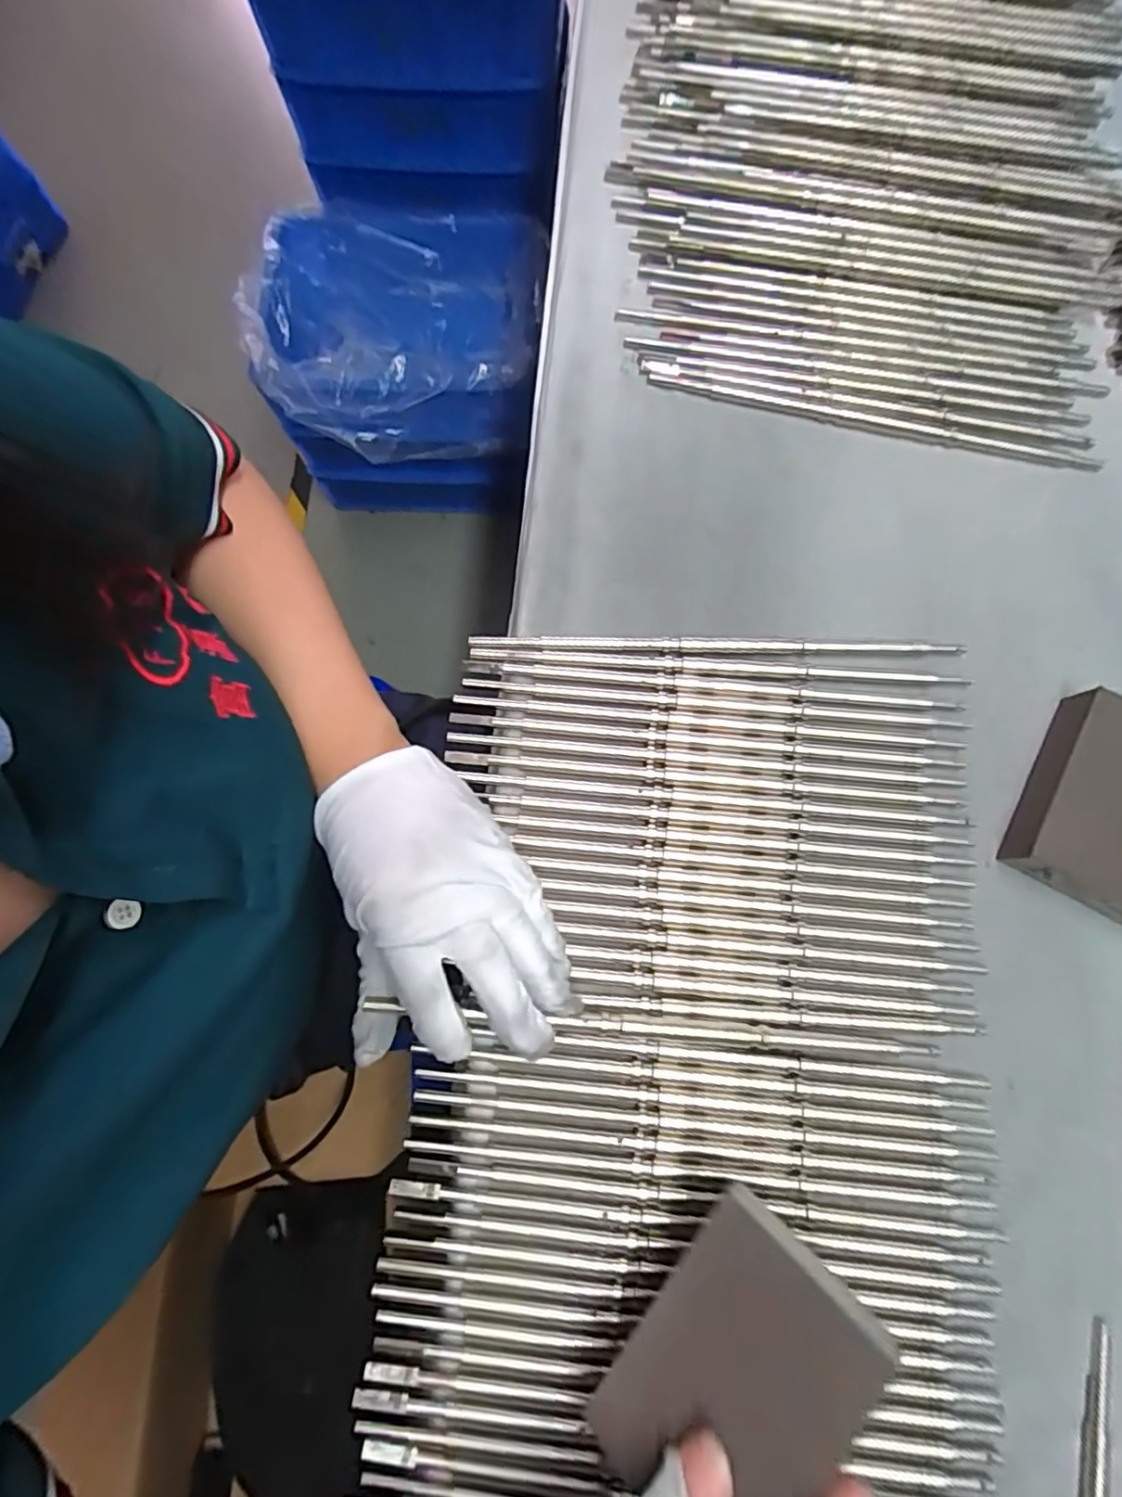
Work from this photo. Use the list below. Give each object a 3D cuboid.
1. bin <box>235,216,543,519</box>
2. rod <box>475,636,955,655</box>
[{"bbox_3d":[-0.244,-0.601,1.030,0.429,0.326,0.392,4,79,2],"label":"bin"},{"bbox_3d":[0.083,-0.055,0.328,0.257,0.004,0.008,1,79,2],"label":"rod"}]

